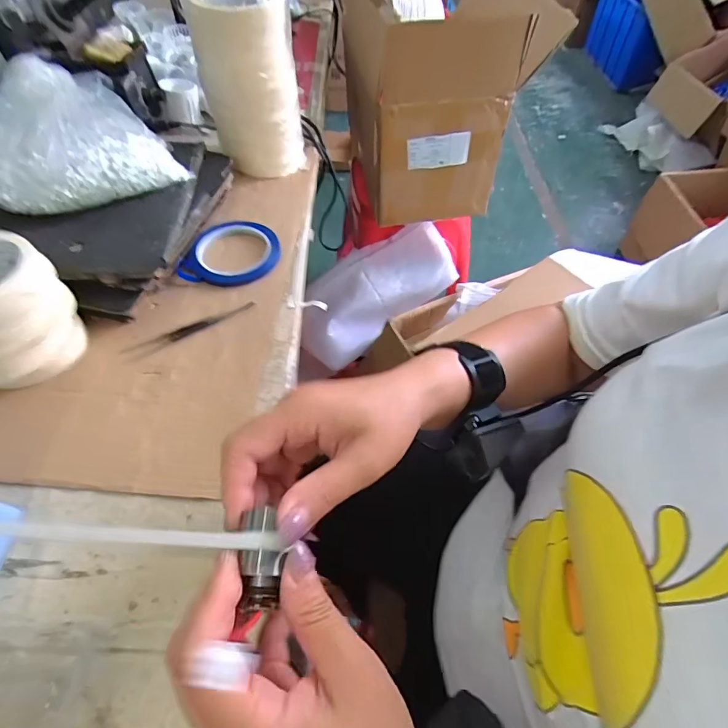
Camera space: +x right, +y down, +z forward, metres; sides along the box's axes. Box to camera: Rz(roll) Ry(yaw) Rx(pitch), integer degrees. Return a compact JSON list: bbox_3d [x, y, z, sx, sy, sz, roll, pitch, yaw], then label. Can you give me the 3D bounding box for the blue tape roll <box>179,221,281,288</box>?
[{"bbox_3d":[-0.148,-0.129,0.487,0.104,0.009,0.098,1,56,-1],"label":"blue tape roll"}]

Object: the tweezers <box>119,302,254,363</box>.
[{"bbox_3d":[-0.174,-0.034,0.426,0.132,0.005,0.018,-23,59,-16],"label":"tweezers"}]

